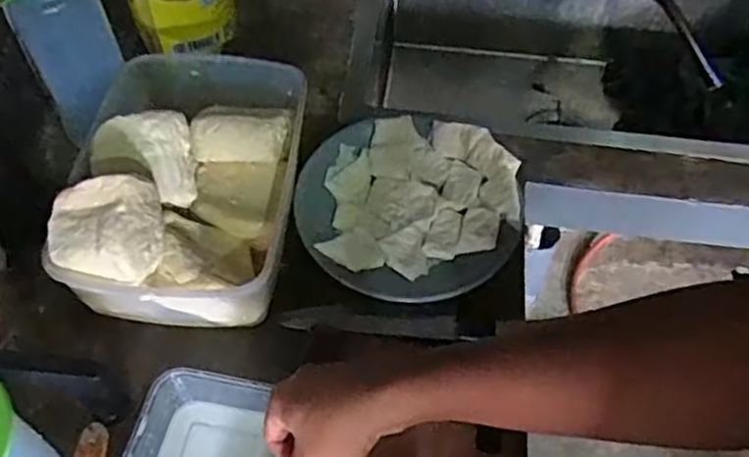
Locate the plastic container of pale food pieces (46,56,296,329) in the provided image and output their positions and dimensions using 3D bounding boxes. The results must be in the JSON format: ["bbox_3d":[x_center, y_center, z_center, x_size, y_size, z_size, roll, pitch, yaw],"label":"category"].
[{"bbox_3d":[-0.178,-0.051,0.645,0.194,0.131,0.263,5,56,3],"label":"plastic container of pale food pieces"}]

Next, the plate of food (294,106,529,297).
[{"bbox_3d":[0.033,-0.025,0.690,0.210,0.039,0.208,0,55,0],"label":"plate of food"}]

